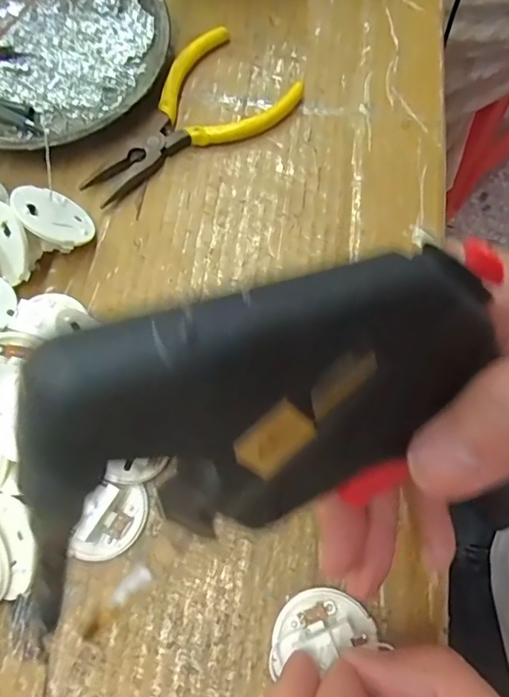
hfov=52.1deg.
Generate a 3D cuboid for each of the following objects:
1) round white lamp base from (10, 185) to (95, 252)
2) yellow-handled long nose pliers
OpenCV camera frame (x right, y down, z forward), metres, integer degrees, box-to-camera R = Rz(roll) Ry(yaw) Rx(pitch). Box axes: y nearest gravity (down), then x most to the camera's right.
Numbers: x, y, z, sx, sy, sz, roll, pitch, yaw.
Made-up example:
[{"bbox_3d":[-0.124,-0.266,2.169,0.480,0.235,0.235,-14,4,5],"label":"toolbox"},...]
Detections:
[{"bbox_3d":[-0.098,-0.060,0.251,0.038,0.014,0.039,53,33,14],"label":"round white lamp base"},{"bbox_3d":[-0.039,-0.121,0.274,0.119,0.010,0.067,-40,75,-13],"label":"yellow-handled long nose pliers"}]

